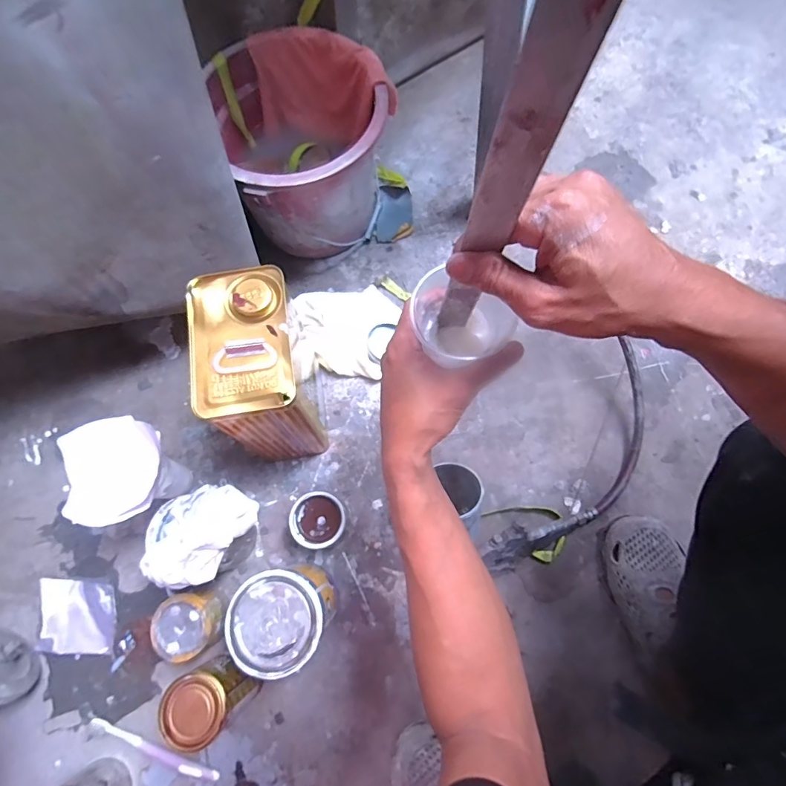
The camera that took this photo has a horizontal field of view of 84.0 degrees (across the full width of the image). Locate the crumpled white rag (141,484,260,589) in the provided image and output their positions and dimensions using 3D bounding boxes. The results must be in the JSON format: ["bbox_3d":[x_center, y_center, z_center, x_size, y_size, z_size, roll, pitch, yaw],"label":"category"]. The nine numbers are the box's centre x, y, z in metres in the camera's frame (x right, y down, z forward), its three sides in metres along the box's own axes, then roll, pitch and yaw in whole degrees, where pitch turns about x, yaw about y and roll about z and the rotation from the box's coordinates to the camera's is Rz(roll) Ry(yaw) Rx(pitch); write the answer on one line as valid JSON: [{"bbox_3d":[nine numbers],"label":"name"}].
[{"bbox_3d":[-0.240,0.161,0.520,0.106,0.054,0.121,29,76,10],"label":"crumpled white rag"}]

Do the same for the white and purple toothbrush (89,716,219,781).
[{"bbox_3d":[-0.309,0.459,0.558,0.181,0.010,0.018,20,74,8],"label":"white and purple toothbrush"}]

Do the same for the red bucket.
[{"bbox_3d":[-0.128,-0.383,0.707,0.251,0.208,0.262,-23,73,-5],"label":"red bucket"}]

